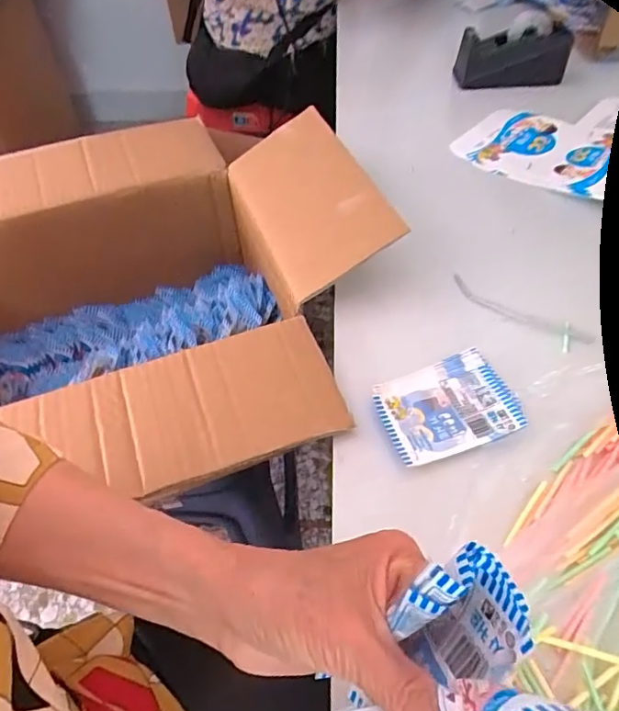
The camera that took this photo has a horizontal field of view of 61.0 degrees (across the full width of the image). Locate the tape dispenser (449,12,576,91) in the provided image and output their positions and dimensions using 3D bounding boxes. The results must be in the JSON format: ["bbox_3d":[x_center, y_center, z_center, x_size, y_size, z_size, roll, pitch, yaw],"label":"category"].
[{"bbox_3d":[0.279,-0.415,0.723,0.145,0.072,0.064,11,52,11],"label":"tape dispenser"}]

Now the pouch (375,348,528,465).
[{"bbox_3d":[0.108,0.040,0.417,0.102,0.009,0.080,-16,52,-11],"label":"pouch"}]

